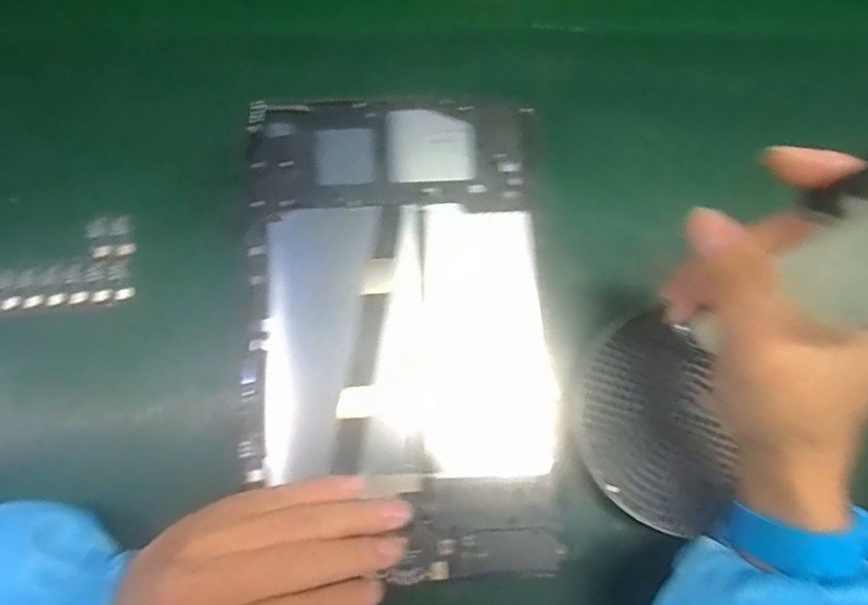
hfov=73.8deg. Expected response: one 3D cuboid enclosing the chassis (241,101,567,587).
[{"bbox_3d":[-0.018,0.009,0.286,0.144,0.011,0.233,-2,80,0],"label":"chassis"}]

